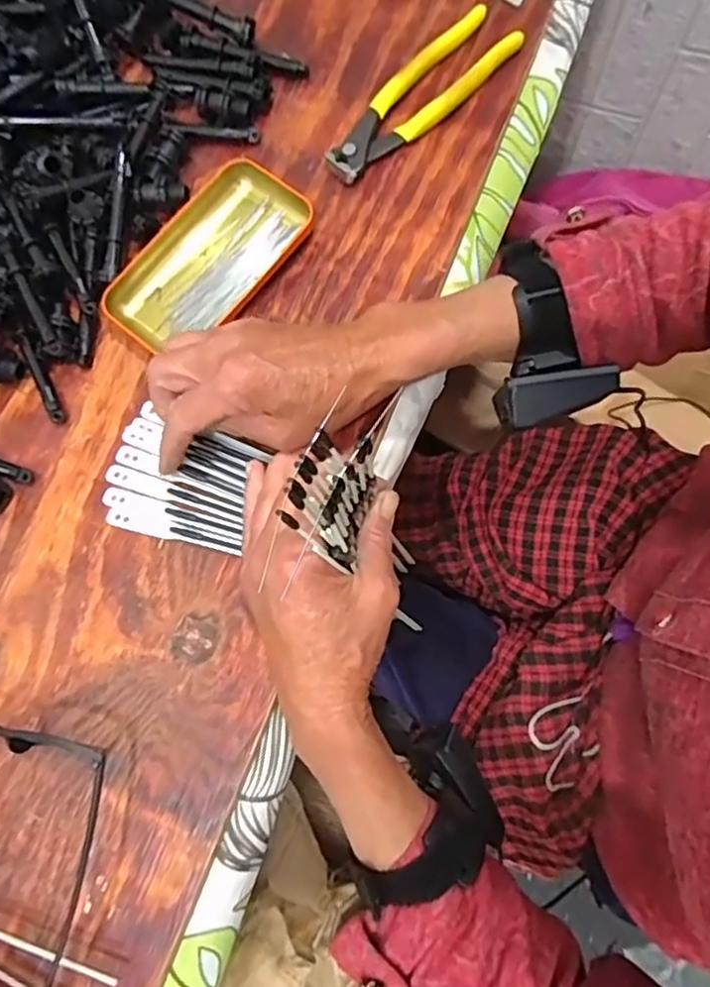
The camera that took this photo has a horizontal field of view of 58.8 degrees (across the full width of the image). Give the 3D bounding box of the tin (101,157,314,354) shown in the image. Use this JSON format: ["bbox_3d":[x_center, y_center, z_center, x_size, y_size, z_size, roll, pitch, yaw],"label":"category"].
[{"bbox_3d":[-0.099,-0.158,0.421,0.076,0.017,0.141,40,86,12],"label":"tin"}]

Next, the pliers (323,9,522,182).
[{"bbox_3d":[0.046,-0.277,0.441,0.161,0.021,0.046,-43,77,-2],"label":"pliers"}]

